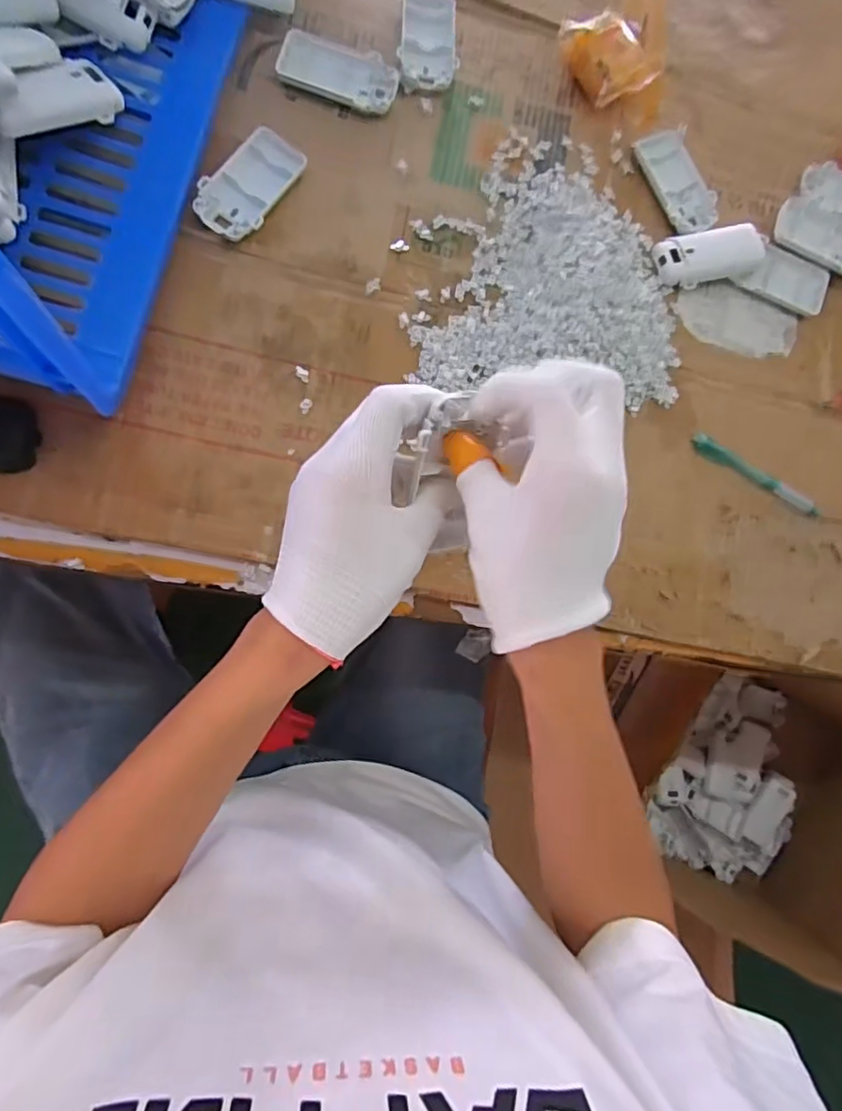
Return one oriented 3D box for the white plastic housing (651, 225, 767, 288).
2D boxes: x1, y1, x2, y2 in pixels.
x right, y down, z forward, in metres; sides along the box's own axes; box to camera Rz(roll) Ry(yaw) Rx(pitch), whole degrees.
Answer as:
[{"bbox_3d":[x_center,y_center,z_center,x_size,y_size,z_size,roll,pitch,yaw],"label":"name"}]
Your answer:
[{"bbox_3d":[0.253,-0.264,0.526,0.092,0.026,0.043,-12,84,-12],"label":"white plastic housing"}]

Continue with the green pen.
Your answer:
[{"bbox_3d":[0.291,-0.069,0.522,0.128,0.013,0.017,29,77,-6],"label":"green pen"}]

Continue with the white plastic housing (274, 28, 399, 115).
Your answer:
[{"bbox_3d":[-0.068,-0.403,0.499,0.095,0.013,0.050,17,79,-8],"label":"white plastic housing"}]

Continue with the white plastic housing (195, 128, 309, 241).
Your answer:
[{"bbox_3d":[-0.134,-0.291,0.468,0.049,0.018,0.093,32,77,-5],"label":"white plastic housing"}]

